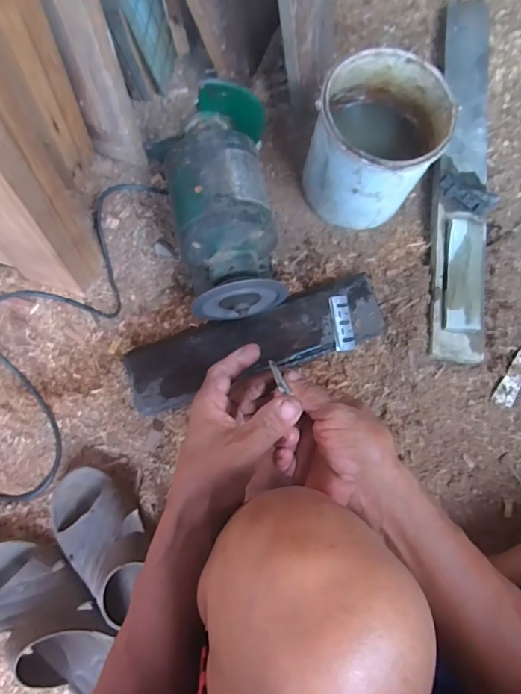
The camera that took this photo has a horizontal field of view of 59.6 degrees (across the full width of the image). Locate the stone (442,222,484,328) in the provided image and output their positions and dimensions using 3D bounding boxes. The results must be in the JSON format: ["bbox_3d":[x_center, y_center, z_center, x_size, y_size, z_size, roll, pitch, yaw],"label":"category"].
[{"bbox_3d":[0.312,-0.110,0.694,0.057,0.021,0.176,6,77,2],"label":"stone"}]

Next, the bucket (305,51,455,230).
[{"bbox_3d":[0.167,-0.293,0.677,0.168,0.176,0.178,0,77,1],"label":"bucket"}]

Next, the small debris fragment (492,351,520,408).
[{"bbox_3d":[0.402,0.028,0.697,0.027,0.013,0.149,35,80,9],"label":"small debris fragment"}]

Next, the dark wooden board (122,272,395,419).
[{"bbox_3d":[-0.005,-0.006,0.678,0.380,0.047,0.102,-20,77,-4],"label":"dark wooden board"}]

